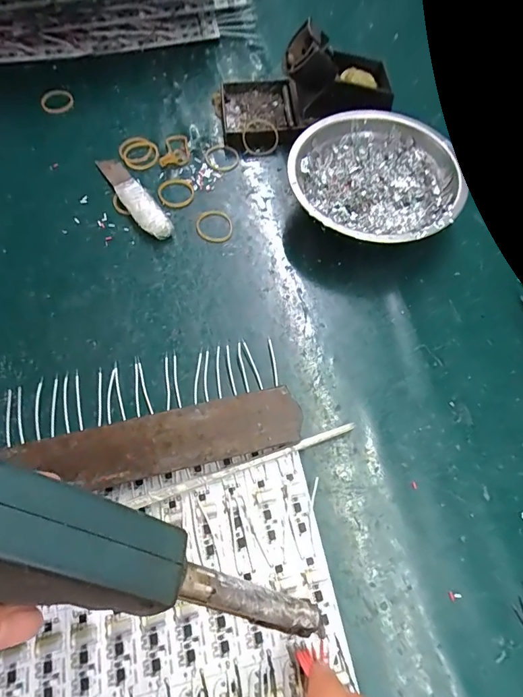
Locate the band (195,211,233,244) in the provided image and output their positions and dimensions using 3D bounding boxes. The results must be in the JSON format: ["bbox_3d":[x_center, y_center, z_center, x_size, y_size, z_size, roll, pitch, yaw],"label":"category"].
[{"bbox_3d":[-0.037,-0.096,0.312,0.028,0.004,0.030,0,66,0],"label":"band"}]

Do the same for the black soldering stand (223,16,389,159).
[{"bbox_3d":[0.038,-0.213,0.323,0.143,0.060,0.078,-3,67,-1],"label":"black soldering stand"}]

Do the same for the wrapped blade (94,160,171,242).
[{"bbox_3d":[-0.101,-0.120,0.319,0.021,0.012,0.094,-36,71,-14],"label":"wrapped blade"}]

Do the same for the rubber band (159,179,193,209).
[{"bbox_3d":[-0.069,-0.126,0.323,0.027,0.005,0.029,0,66,0],"label":"rubber band"}]

